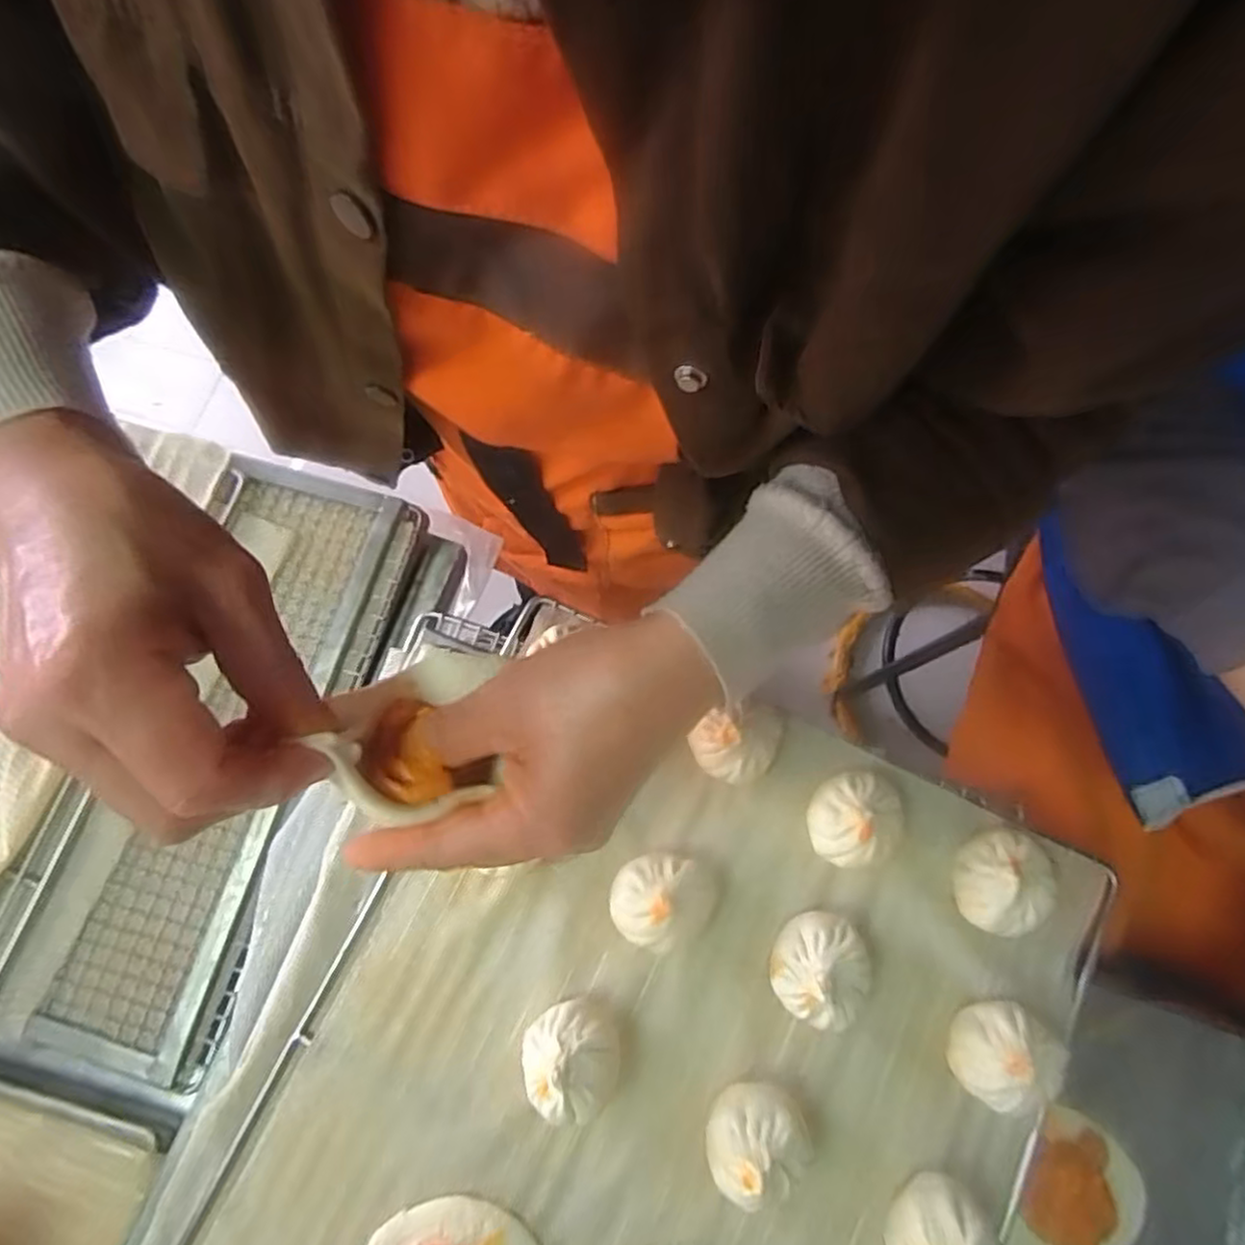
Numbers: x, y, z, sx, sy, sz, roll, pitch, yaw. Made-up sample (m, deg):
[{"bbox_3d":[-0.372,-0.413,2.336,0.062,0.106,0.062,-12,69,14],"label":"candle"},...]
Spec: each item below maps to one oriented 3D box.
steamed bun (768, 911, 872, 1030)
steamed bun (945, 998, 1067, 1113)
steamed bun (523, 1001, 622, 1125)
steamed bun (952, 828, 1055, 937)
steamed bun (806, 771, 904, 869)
[{"bbox_3d":[0.108,0.189,0.387,0.049,0.045,0.052,0,75,1],"label":"steamed bun"},{"bbox_3d":[0.199,0.228,0.374,0.045,0.045,0.049,0,75,1],"label":"steamed bun"},{"bbox_3d":[-0.028,0.233,0.379,0.050,0.045,0.050,-14,75,-3],"label":"steamed bun"},{"bbox_3d":[0.213,0.145,0.396,0.045,0.038,0.055,34,78,9],"label":"steamed bun"},{"bbox_3d":[0.134,0.113,0.409,0.049,0.043,0.050,-7,75,-1],"label":"steamed bun"}]

